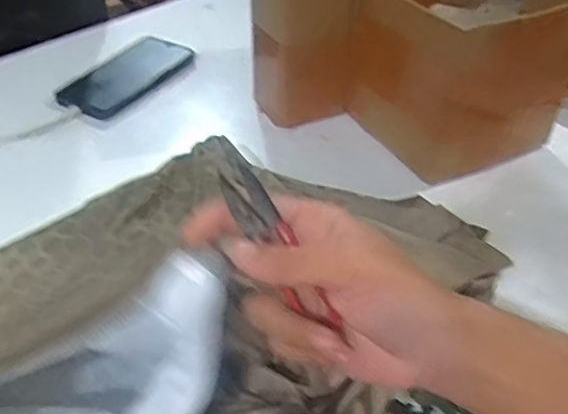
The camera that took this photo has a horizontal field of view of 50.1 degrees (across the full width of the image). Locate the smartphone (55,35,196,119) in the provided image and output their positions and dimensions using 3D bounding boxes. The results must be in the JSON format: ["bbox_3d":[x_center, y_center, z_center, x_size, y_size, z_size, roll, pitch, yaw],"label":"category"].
[{"bbox_3d":[-0.186,-0.157,0.713,0.082,0.015,0.165,19,42,19],"label":"smartphone"}]

